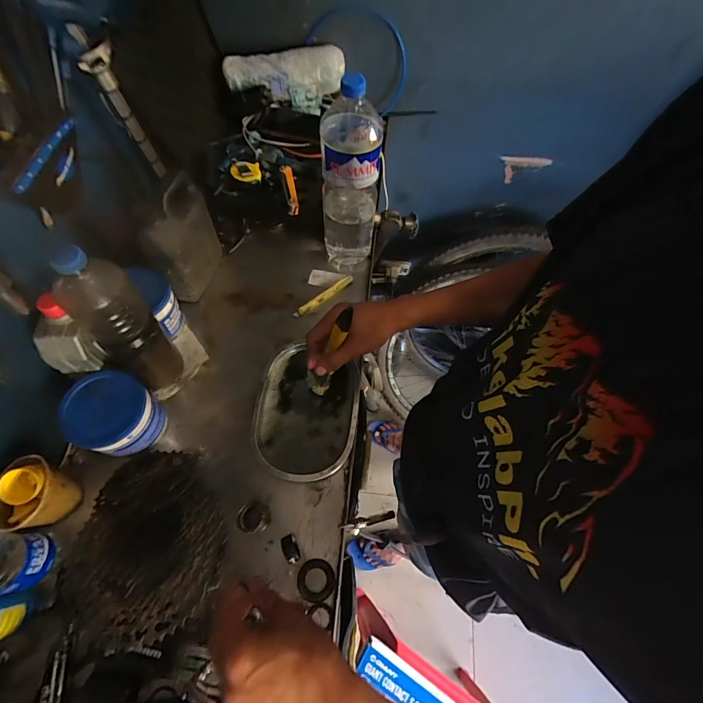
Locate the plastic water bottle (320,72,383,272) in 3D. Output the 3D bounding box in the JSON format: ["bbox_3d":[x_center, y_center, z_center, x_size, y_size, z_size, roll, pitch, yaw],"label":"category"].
[{"bbox_3d":[0.000,-0.272,0.591,0.092,0.307,0.100,2,64,-2],"label":"plastic water bottle"}]

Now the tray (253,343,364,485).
[{"bbox_3d":[-0.068,0.092,0.568,0.154,0.034,0.207,9,64,1],"label":"tray"}]

